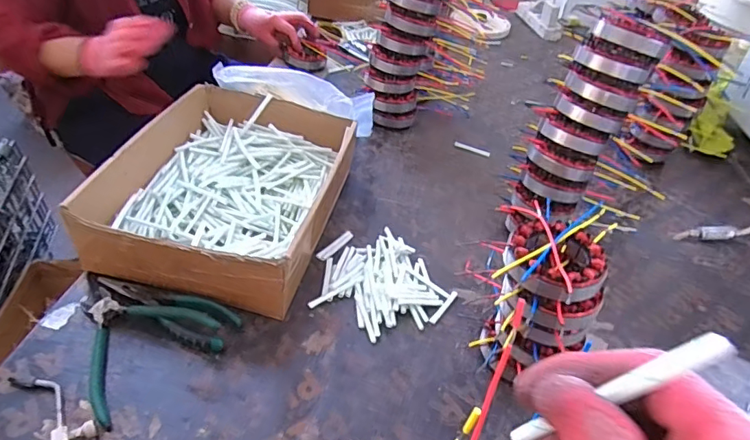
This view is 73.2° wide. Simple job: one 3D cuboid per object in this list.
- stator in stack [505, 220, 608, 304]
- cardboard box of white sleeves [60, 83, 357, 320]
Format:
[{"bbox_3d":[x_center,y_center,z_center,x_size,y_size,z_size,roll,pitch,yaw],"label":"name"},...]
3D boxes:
[{"bbox_3d":[0.161,0.037,0.451,0.084,0.031,0.099,32,47,25],"label":"stator in stack"},{"bbox_3d":[-0.173,-0.047,0.643,0.243,0.091,0.333,11,41,4],"label":"cardboard box of white sleeves"}]

